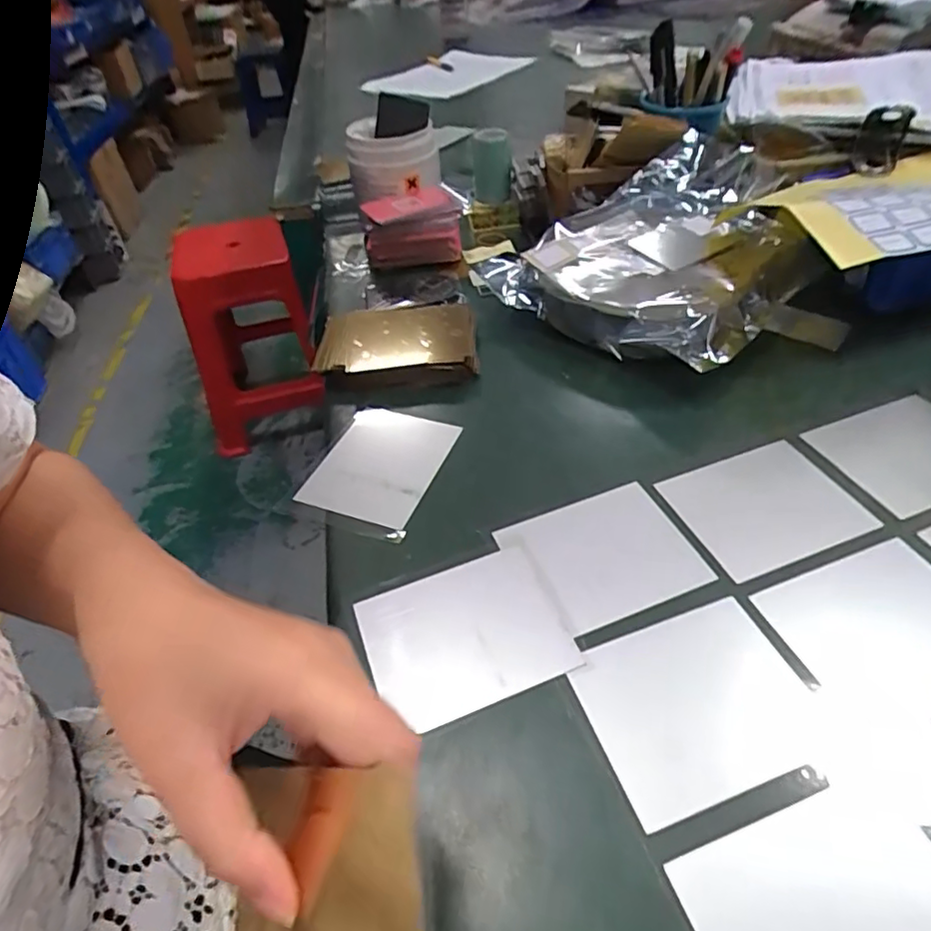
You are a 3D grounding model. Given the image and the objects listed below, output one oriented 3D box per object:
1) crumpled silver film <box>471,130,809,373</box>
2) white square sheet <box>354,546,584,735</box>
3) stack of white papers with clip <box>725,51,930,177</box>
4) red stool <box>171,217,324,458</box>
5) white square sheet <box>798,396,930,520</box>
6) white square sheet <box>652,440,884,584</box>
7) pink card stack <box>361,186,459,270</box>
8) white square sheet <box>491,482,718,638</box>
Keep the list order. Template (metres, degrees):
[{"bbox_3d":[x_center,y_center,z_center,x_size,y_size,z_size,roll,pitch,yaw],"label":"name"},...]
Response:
[{"bbox_3d":[0.176,-0.199,0.528,0.241,0.078,0.264,31,55,32],"label":"crumpled silver film"},{"bbox_3d":[-0.001,0.087,0.302,0.097,0.005,0.077,-18,50,-12],"label":"white square sheet"},{"bbox_3d":[0.442,-0.425,0.674,0.243,0.046,0.403,11,46,17],"label":"stack of white papers with clip"},{"bbox_3d":[-0.560,-0.360,1.535,0.331,0.466,0.365,-16,45,-9],"label":"red stool"},{"bbox_3d":[0.284,-0.010,0.372,0.099,0.004,0.078,-18,46,-11],"label":"white square sheet"},{"bbox_3d":[0.176,0.023,0.348,0.099,0.006,0.078,-17,44,-12],"label":"white square sheet"},{"bbox_3d":[-0.054,-0.244,0.610,0.100,0.057,0.049,-6,44,1],"label":"pink card stack"},{"bbox_3d":[0.078,0.051,0.333,0.096,0.004,0.079,-17,46,-13],"label":"white square sheet"}]

